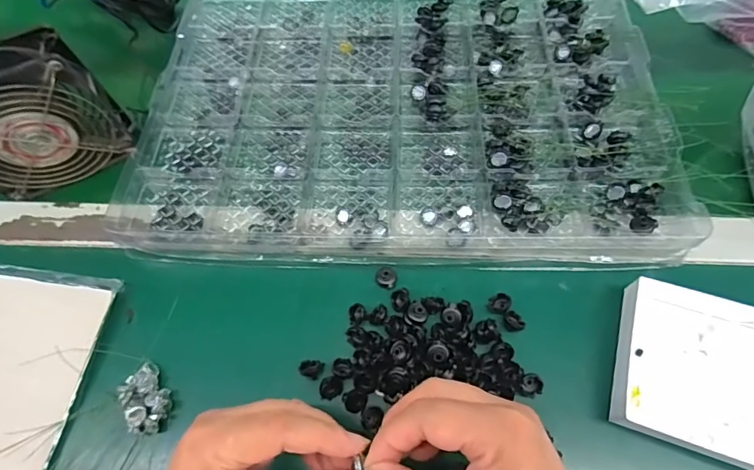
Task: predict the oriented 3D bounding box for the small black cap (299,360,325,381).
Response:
[{"bbox_3d":[-0.046,0.094,0.314,0.015,0.007,0.013,13,62,10],"label":"small black cap"}]

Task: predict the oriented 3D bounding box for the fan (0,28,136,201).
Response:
[{"bbox_3d":[-0.283,-0.092,0.366,0.120,0.111,0.048,-22,62,-11],"label":"fan"}]

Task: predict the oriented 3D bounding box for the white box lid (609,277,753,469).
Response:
[{"bbox_3d":[0.253,0.095,0.292,0.174,0.025,0.109,16,63,11],"label":"white box lid"}]

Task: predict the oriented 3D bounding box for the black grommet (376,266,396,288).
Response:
[{"bbox_3d":[0.007,0.032,0.344,0.016,0.005,0.016,-1,61,2],"label":"black grommet"}]

